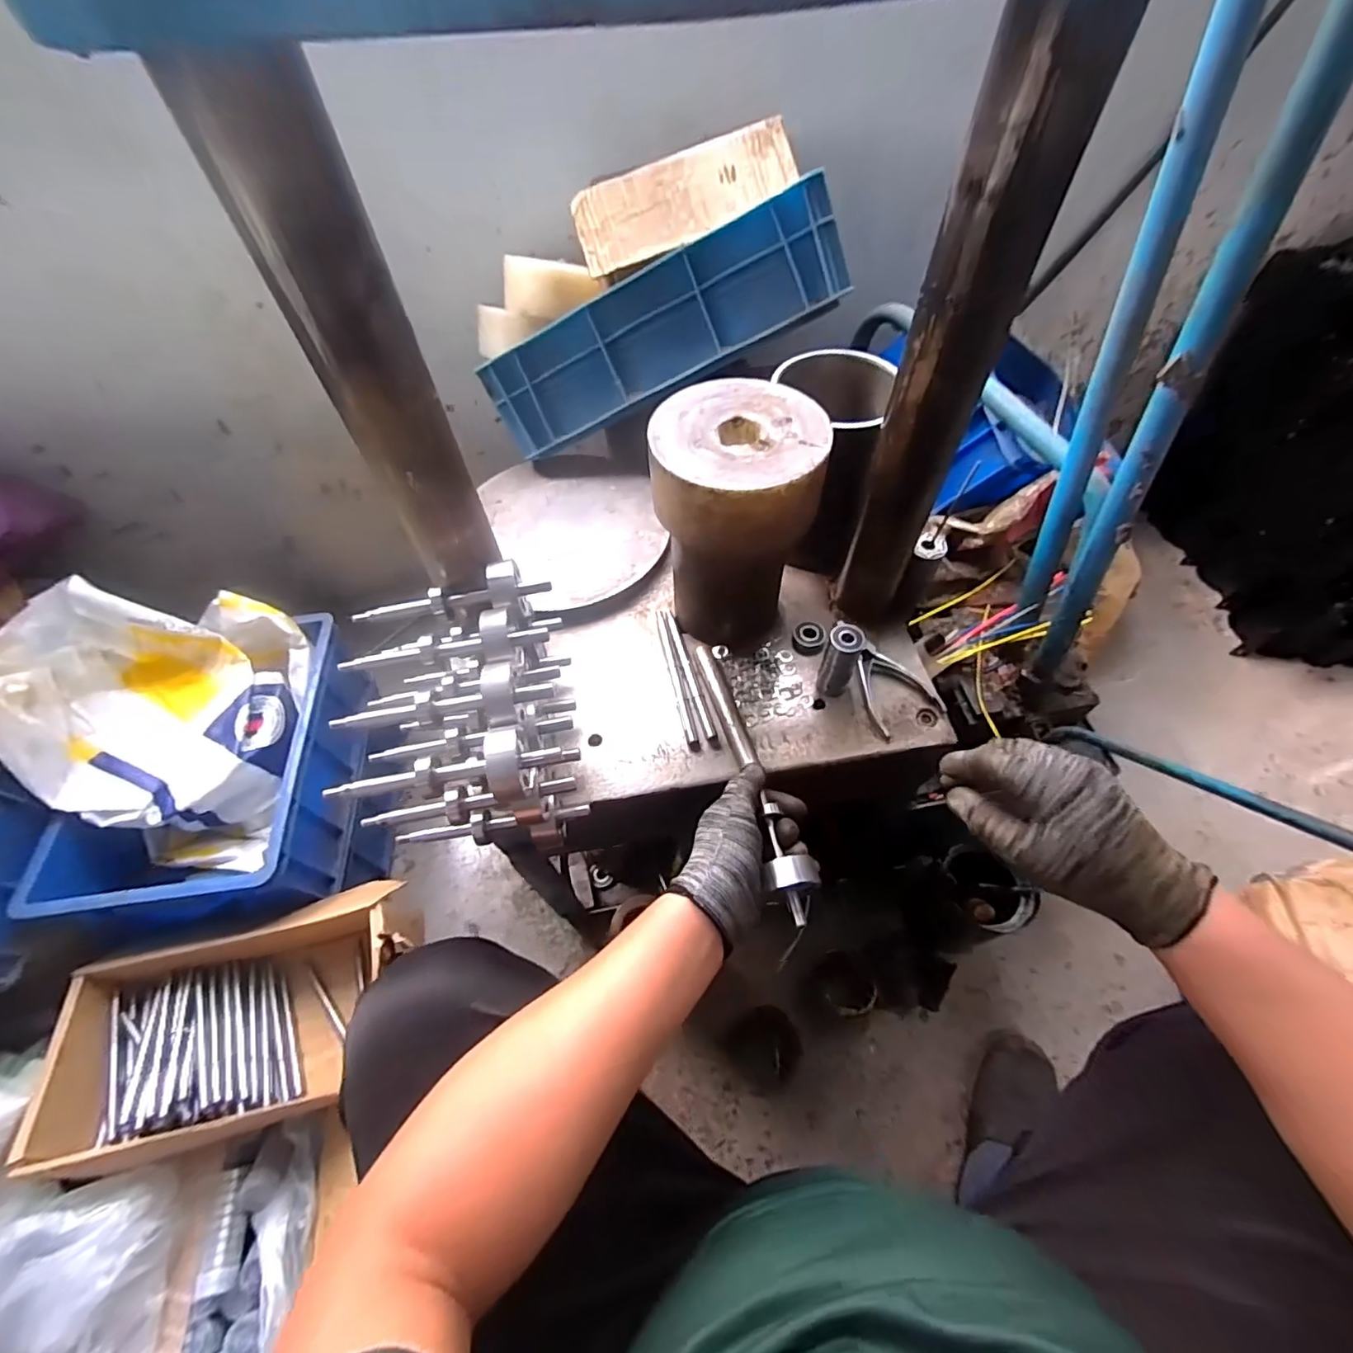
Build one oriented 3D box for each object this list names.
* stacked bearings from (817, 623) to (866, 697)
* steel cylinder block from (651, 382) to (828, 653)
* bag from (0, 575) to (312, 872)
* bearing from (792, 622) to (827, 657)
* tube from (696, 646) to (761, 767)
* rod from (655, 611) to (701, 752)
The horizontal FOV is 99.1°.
[{"bbox_3d":[0.160,-0.015,0.563,0.031,0.074,0.037,18,59,14],"label":"stacked bearings"},{"bbox_3d":[0.056,-0.137,0.556,0.142,0.220,0.142,4,57,5],"label":"steel cylinder block"},{"bbox_3d":[-0.674,0.051,0.776,0.282,0.256,0.327,5,57,5],"label":"bag"},{"bbox_3d":[0.142,-0.040,0.613,0.034,0.017,0.033,-1,56,1],"label":"bearing"},{"bbox_3d":[0.049,0.027,0.563,0.019,0.013,0.136,-16,59,-9],"label":"tube"},{"bbox_3d":[0.000,0.000,0.593,0.012,0.011,0.167,-12,57,-6],"label":"rod"}]

